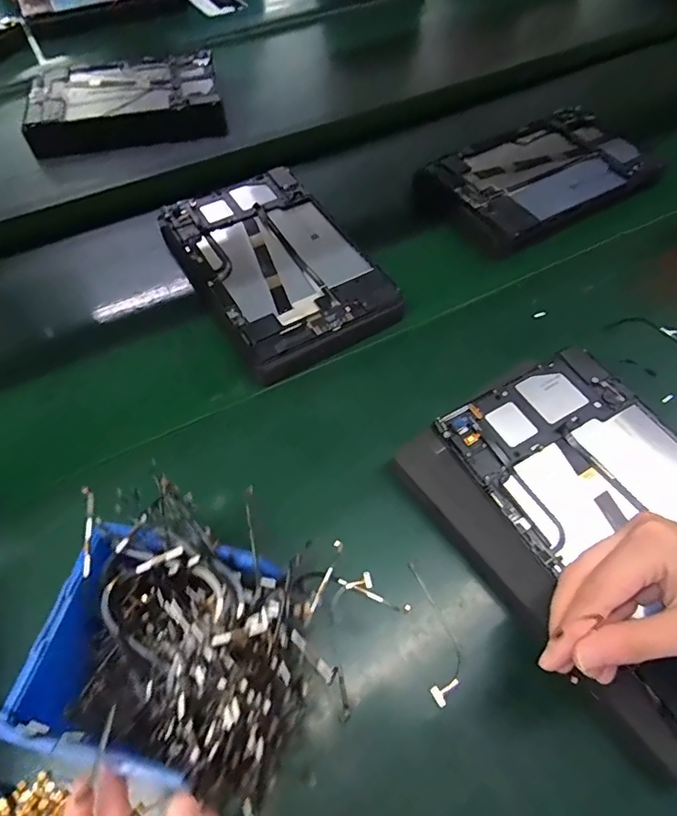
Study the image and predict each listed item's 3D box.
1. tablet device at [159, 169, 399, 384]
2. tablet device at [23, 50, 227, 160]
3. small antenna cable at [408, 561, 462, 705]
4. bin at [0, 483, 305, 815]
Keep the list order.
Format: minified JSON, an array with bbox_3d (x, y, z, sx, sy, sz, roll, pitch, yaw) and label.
[{"bbox_3d":[-0.064,-0.148,0.512,0.160,0.024,0.257,-27,61,-15],"label":"tablet device"},{"bbox_3d":[-0.283,-0.409,0.687,0.240,0.053,0.137,-12,58,-6],"label":"tablet device"},{"bbox_3d":[0.065,0.143,0.331,0.023,0.006,0.087,-5,58,-2],"label":"small antenna cable"},{"bbox_3d":[-0.089,0.136,0.294,0.137,0.081,0.123,13,59,9],"label":"bin"}]

